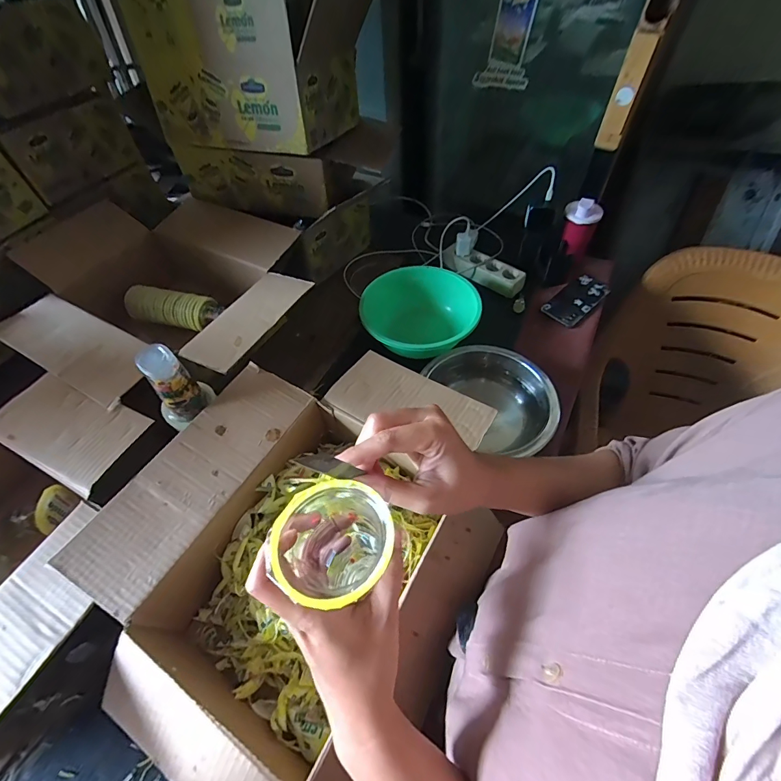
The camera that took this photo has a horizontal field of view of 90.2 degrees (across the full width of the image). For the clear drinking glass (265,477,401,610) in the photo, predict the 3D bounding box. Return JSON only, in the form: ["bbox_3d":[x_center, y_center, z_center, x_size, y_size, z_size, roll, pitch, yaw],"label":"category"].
[{"bbox_3d":[-0.035,0.113,0.268,0.072,0.101,0.070,0,55,1],"label":"clear drinking glass"}]

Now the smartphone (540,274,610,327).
[{"bbox_3d":[0.407,-0.200,0.852,0.160,0.015,0.080,-39,60,-19],"label":"smartphone"}]

